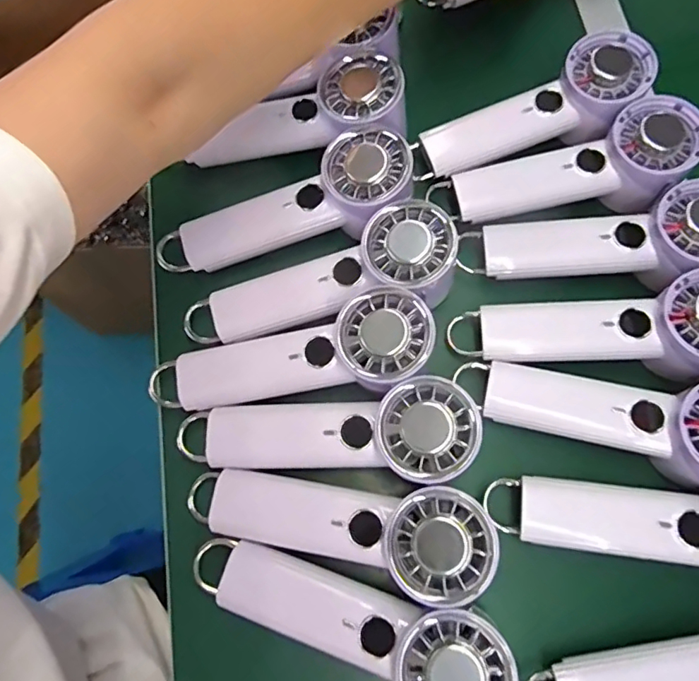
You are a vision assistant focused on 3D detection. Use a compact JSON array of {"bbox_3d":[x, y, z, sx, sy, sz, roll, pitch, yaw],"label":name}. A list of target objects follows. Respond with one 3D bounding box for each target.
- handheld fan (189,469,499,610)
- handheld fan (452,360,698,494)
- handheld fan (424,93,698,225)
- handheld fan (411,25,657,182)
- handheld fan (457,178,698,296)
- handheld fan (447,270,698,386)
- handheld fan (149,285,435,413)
[{"bbox_3d":[-0.009,0.111,0.322,0.188,0.028,0.057,4,72,22],"label":"handheld fan"},{"bbox_3d":[0.171,0.049,0.346,0.194,0.040,0.065,11,73,18],"label":"handheld fan"},{"bbox_3d":[0.166,-0.125,0.403,0.182,0.043,0.066,-13,73,12],"label":"handheld fan"},{"bbox_3d":[0.142,-0.171,0.408,0.178,0.036,0.064,-23,74,10],"label":"handheld fan"},{"bbox_3d":[0.180,-0.071,0.383,0.194,0.039,0.064,-5,73,15],"label":"handheld fan"},{"bbox_3d":[0.172,-0.006,0.361,0.188,0.037,0.064,-3,73,15],"label":"handheld fan"},{"bbox_3d":[-0.039,0.015,0.355,0.190,0.033,0.060,-14,73,14],"label":"handheld fan"}]

